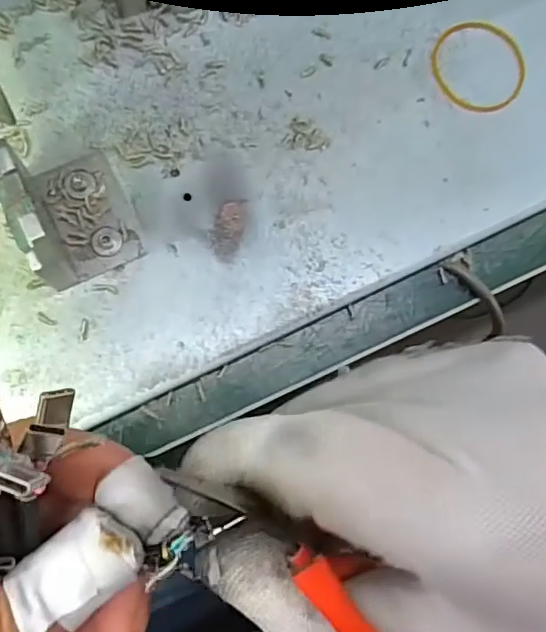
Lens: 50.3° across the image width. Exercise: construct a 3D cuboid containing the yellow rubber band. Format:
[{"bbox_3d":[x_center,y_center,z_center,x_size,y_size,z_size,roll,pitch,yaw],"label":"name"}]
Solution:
[{"bbox_3d":[0.099,-0.120,0.278,0.045,0.004,0.045,1,83,-7],"label":"yellow rubber band"}]

